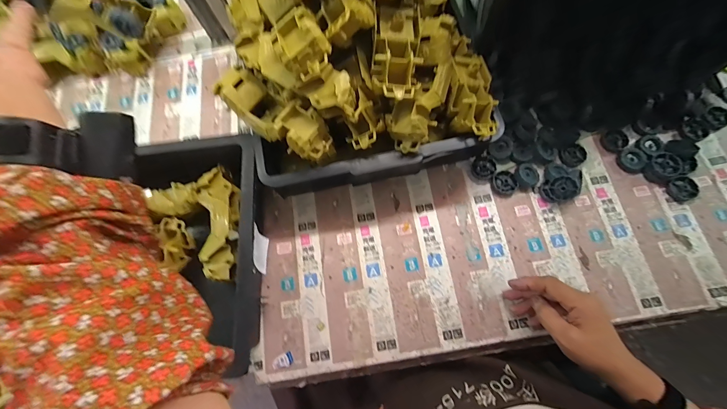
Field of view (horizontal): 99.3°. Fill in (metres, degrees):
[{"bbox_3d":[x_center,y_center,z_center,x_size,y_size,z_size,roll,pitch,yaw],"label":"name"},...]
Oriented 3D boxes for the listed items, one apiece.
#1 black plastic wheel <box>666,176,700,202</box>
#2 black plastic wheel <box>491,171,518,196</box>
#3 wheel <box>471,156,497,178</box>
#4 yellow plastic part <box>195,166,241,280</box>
[{"bbox_3d":[0.493,-0.023,0.478,0.038,0.016,0.036,0,74,1],"label":"black plastic wheel"},{"bbox_3d":[0.225,-0.033,0.495,0.037,0.012,0.040,-1,74,3],"label":"black plastic wheel"},{"bbox_3d":[0.198,-0.061,0.509,0.036,0.016,0.034,-1,74,3],"label":"wheel"},{"bbox_3d":[-0.207,0.025,0.445,0.058,0.029,0.162,-17,74,-2],"label":"yellow plastic part"}]

